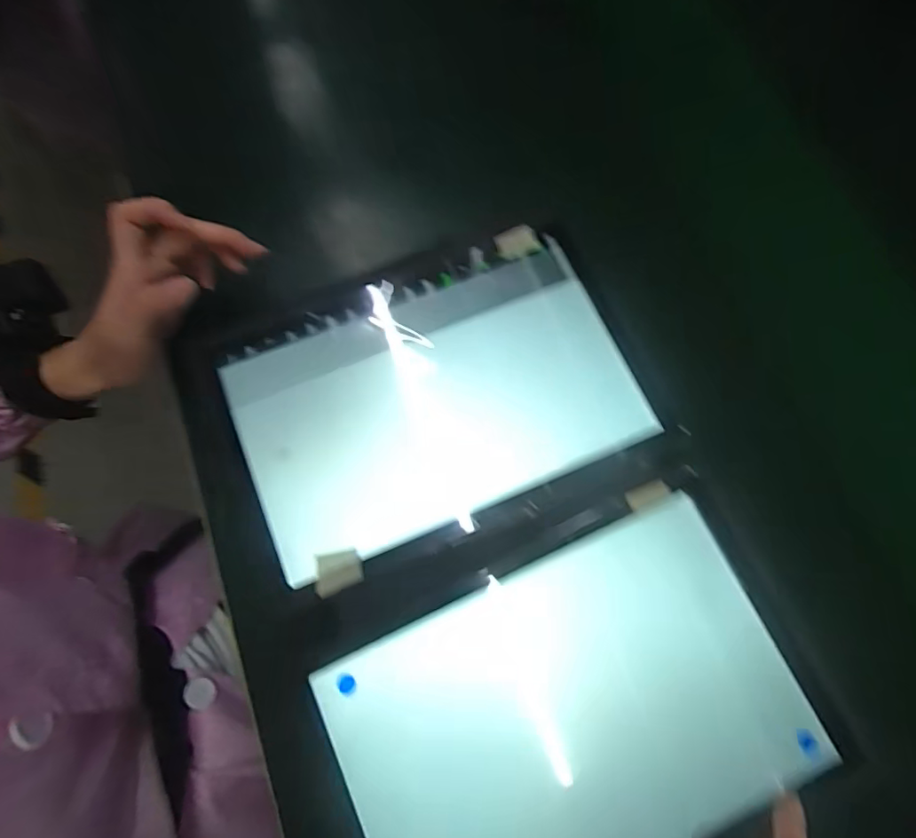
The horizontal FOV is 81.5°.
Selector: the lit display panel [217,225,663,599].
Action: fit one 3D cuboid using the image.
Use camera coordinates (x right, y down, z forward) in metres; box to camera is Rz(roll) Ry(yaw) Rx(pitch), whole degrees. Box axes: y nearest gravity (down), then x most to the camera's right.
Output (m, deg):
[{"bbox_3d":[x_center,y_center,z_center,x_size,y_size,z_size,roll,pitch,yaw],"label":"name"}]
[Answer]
[{"bbox_3d":[-0.015,-0.016,0.326,0.231,0.010,0.160,-24,74,-9],"label":"lit display panel"}]

